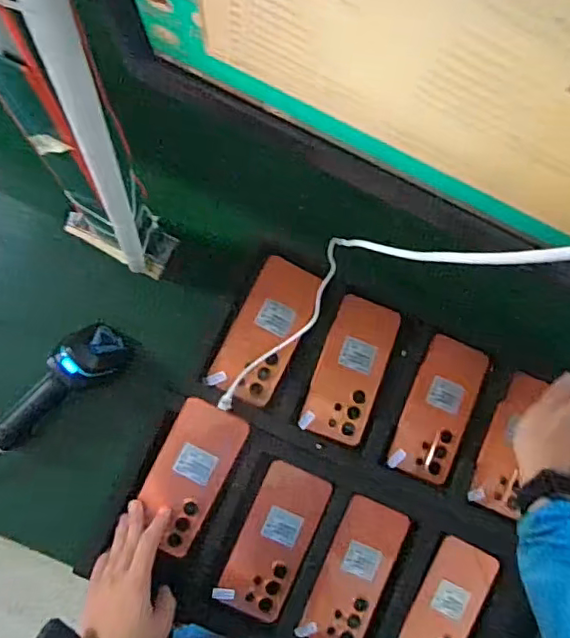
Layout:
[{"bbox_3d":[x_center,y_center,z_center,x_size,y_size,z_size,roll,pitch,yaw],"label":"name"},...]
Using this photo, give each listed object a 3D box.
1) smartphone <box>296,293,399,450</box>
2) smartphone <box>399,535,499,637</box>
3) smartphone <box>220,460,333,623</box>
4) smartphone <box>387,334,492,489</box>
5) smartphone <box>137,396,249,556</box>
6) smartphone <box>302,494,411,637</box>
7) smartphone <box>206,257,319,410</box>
[{"bbox_3d":[0.082,0.061,0.698,0.080,0.010,0.168,20,82,-6],"label":"smartphone"},{"bbox_3d":[0.187,0.345,0.678,0.074,0.014,0.164,28,81,-4],"label":"smartphone"},{"bbox_3d":[-0.011,0.255,0.667,0.081,0.005,0.167,24,81,-7],"label":"smartphone"},{"bbox_3d":[0.190,0.111,0.711,0.078,0.008,0.170,22,82,-5],"label":"smartphone"},{"bbox_3d":[-0.110,0.178,0.659,0.081,0.009,0.166,26,85,-1],"label":"smartphone"},{"bbox_3d":[0.084,0.298,0.675,0.078,0.014,0.165,24,81,-5],"label":"smartphone"},{"bbox_3d":[-0.019,0.012,0.692,0.080,0.016,0.174,27,76,-3],"label":"smartphone"}]

